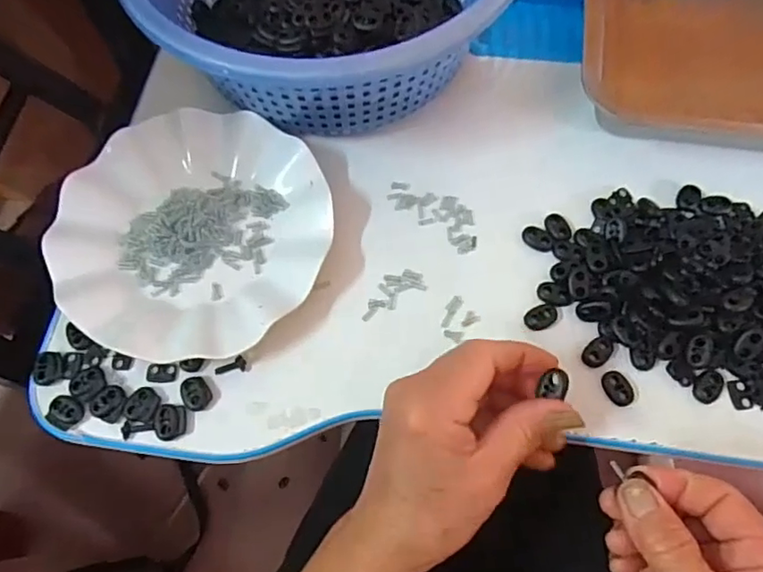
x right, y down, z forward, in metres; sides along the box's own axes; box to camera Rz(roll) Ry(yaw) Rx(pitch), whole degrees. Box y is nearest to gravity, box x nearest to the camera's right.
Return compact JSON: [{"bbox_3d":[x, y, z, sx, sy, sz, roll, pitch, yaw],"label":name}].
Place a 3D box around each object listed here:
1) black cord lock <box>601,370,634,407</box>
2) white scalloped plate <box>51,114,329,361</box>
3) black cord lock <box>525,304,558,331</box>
[{"bbox_3d":[0.143,0.062,0.344,0.015,0.004,0.022,-13,67,-4],"label":"black cord lock"},{"bbox_3d":[-0.126,-0.039,0.382,0.177,0.021,0.178,-1,67,1],"label":"white scalloped plate"},{"bbox_3d":[0.103,0.019,0.362,0.022,0.004,0.015,-27,69,-9],"label":"black cord lock"}]

